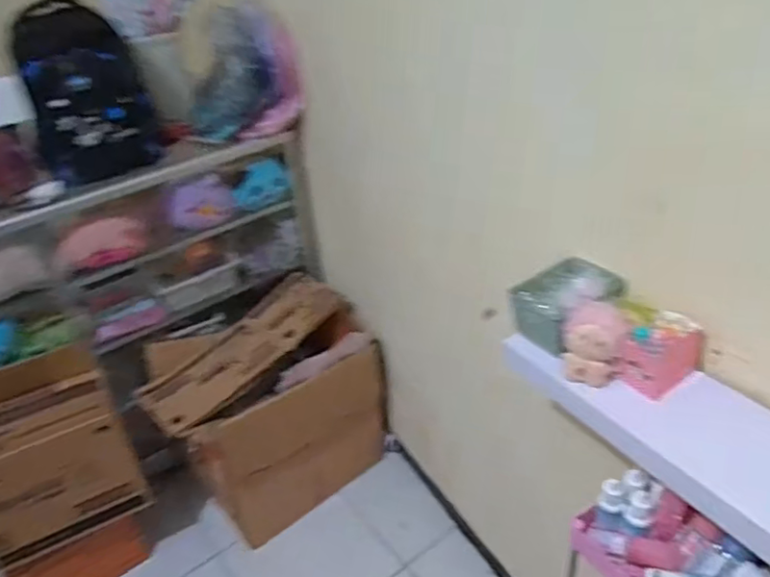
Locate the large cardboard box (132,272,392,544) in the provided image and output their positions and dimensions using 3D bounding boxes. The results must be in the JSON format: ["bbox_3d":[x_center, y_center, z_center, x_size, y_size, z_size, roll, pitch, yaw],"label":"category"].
[{"bbox_3d":[-0.362,0.372,1.924,0.613,0.570,0.443,-28,40,-30],"label":"large cardboard box"}]

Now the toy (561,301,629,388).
[{"bbox_3d":[0.287,0.075,0.833,0.081,0.089,0.066,9,36,21],"label":"toy"}]

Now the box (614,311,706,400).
[{"bbox_3d":[0.366,0.082,0.803,0.094,0.074,0.067,-25,38,-28],"label":"box"}]

